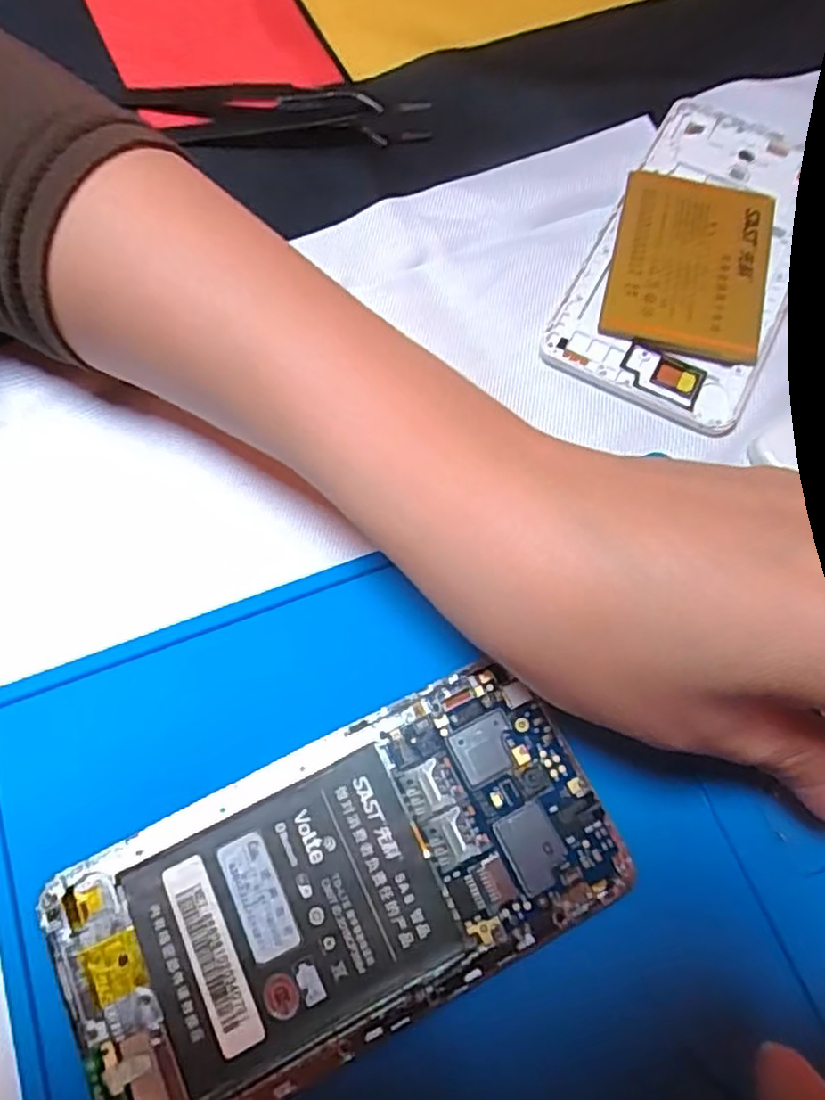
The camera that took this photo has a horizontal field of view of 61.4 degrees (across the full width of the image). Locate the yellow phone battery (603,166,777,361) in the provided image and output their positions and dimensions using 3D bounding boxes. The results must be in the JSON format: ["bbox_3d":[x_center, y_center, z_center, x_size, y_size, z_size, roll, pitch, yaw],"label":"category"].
[{"bbox_3d":[0.101,-0.104,0.253,0.054,0.008,0.073,14,70,4],"label":"yellow phone battery"}]

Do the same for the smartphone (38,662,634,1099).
[{"bbox_3d":[-0.019,0.088,0.181,0.138,0.008,0.069,-25,72,-9],"label":"smartphone"}]

